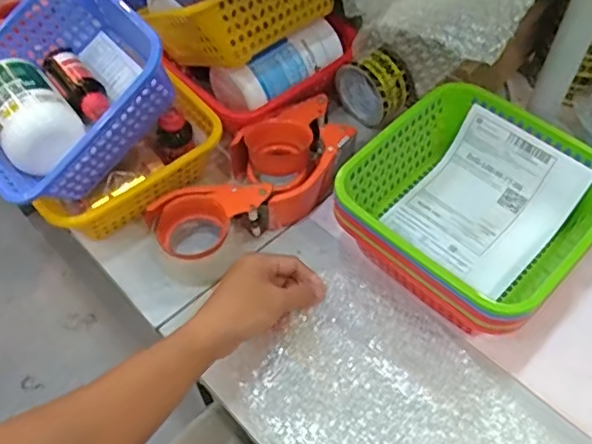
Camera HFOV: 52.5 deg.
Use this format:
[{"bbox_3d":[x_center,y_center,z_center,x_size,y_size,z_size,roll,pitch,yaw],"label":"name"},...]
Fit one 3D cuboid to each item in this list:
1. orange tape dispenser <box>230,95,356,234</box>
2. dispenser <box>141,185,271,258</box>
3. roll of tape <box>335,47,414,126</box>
[{"bbox_3d":[0.001,-0.074,0.721,0.150,0.060,0.113,-29,59,-18],"label":"orange tape dispenser"},{"bbox_3d":[-0.097,-0.005,0.682,0.125,0.059,0.092,-38,62,-22],"label":"dispenser"},{"bbox_3d":[0.099,-0.172,0.774,0.040,0.108,0.092,-38,62,-23],"label":"roll of tape"}]

